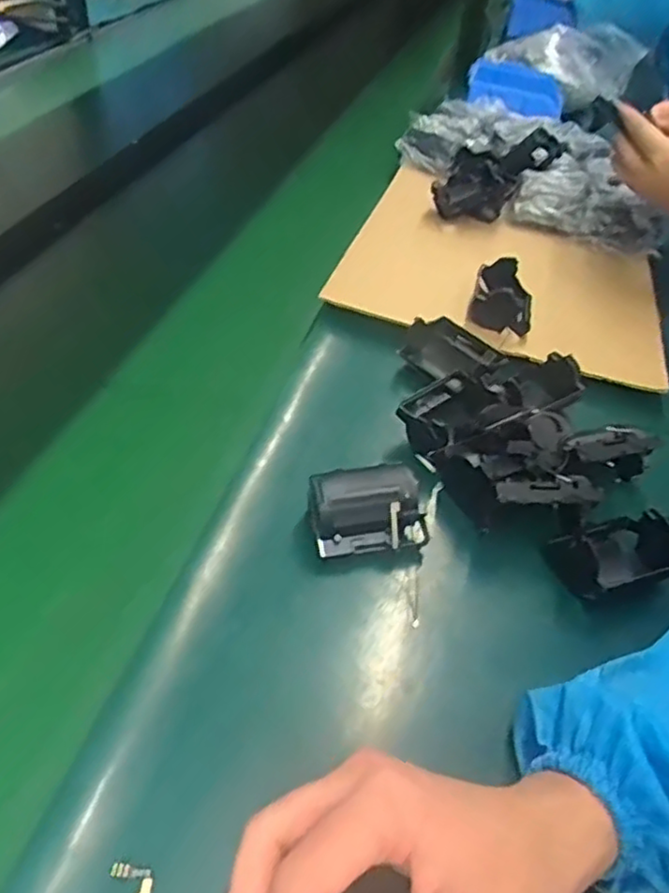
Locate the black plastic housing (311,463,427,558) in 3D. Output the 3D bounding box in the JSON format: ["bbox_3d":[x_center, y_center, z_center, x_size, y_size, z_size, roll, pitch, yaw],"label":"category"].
[{"bbox_3d":[0.022,0.040,0.427,0.070,0.040,0.044,-4,45,-11],"label":"black plastic housing"}]

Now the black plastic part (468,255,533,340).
[{"bbox_3d":[0.150,-0.132,0.608,0.053,0.041,0.071,15,45,7],"label":"black plastic part"}]

